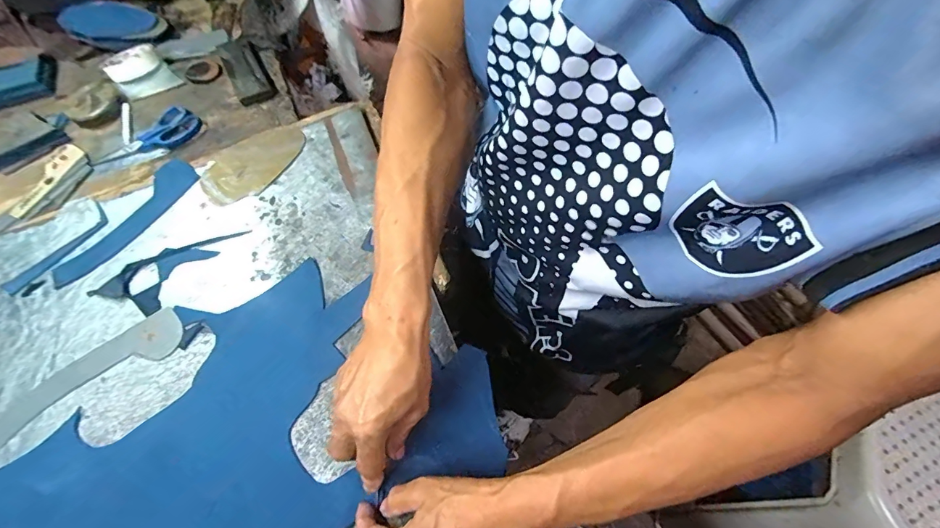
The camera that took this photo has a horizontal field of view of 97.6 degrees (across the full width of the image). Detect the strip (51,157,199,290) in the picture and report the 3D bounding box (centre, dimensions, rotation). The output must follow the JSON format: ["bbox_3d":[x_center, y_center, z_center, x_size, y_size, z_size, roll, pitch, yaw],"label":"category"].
[{"bbox_3d":[-0.433,-0.054,0.527,0.064,0.006,0.204,24,68,14],"label":"strip"}]

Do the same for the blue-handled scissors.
[{"bbox_3d":[-0.475,-0.179,0.611,0.076,0.013,0.149,40,71,17],"label":"blue-handled scissors"}]

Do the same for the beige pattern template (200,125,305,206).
[{"bbox_3d":[-0.288,-0.134,0.552,0.138,0.008,0.092,-28,69,-10],"label":"beige pattern template"}]

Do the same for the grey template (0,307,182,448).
[{"bbox_3d":[-0.407,0.121,0.440,0.200,0.004,0.056,-36,65,-13],"label":"grey template"}]

